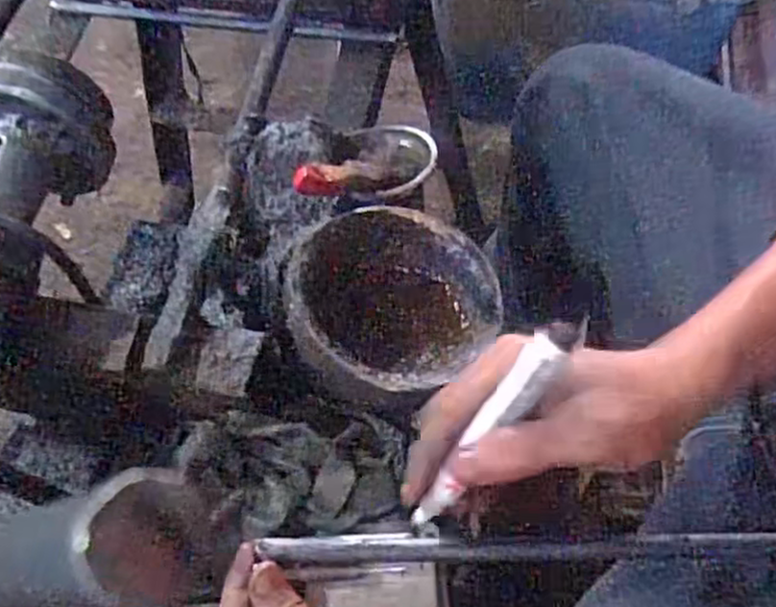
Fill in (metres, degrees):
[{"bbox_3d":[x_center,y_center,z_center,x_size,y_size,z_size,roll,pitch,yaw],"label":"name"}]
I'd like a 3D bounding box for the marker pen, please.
[{"bbox_3d":[0.046,0.058,0.336,0.012,0.016,0.126,38,109,20],"label":"marker pen"}]

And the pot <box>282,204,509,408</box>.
[{"bbox_3d":[0.007,0.001,0.445,0.128,0.052,0.121,-1,62,1],"label":"pot"}]

